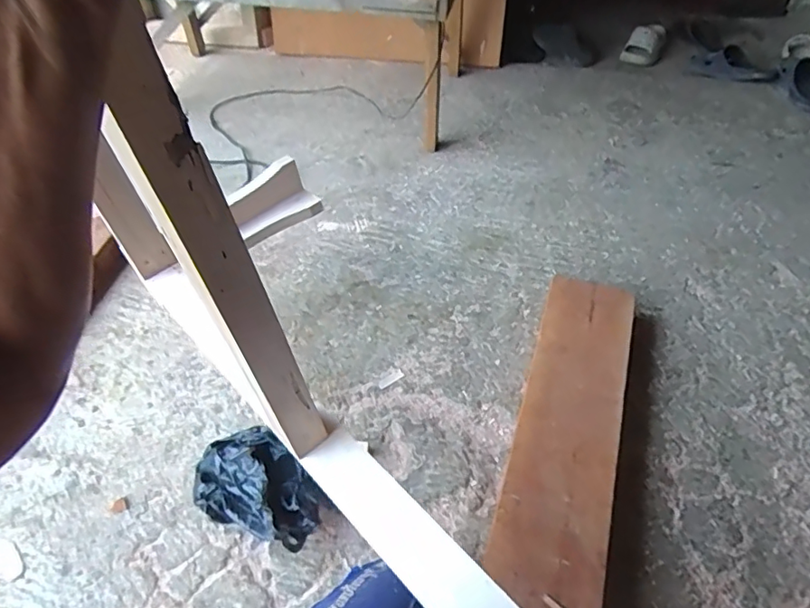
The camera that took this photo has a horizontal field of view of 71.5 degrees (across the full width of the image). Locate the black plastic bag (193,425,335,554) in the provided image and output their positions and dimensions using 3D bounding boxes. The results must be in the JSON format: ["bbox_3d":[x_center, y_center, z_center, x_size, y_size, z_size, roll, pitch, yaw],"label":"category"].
[{"bbox_3d":[-0.216,0.269,0.844,0.212,0.068,0.139,22,53,20],"label":"black plastic bag"}]

